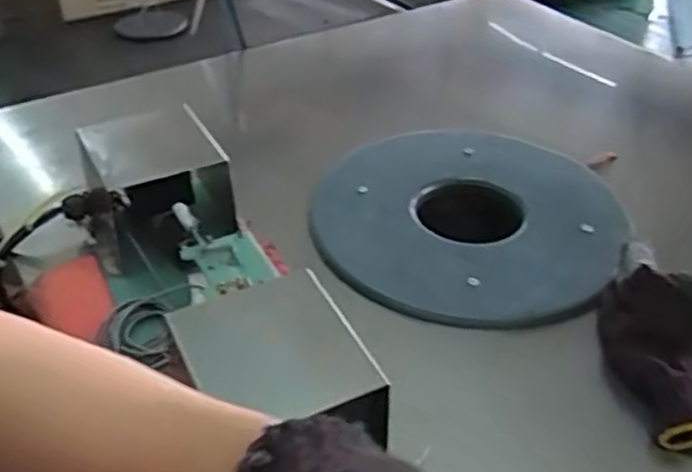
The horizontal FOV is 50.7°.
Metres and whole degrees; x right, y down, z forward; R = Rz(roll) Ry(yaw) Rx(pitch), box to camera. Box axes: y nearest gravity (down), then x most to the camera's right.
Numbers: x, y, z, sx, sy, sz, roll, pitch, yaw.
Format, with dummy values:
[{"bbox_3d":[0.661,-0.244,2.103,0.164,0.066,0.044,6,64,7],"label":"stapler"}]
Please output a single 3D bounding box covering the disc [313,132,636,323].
[{"bbox_3d":[0.119,-0.020,0.739,0.302,0.023,0.290,0,38,0],"label":"disc"}]

